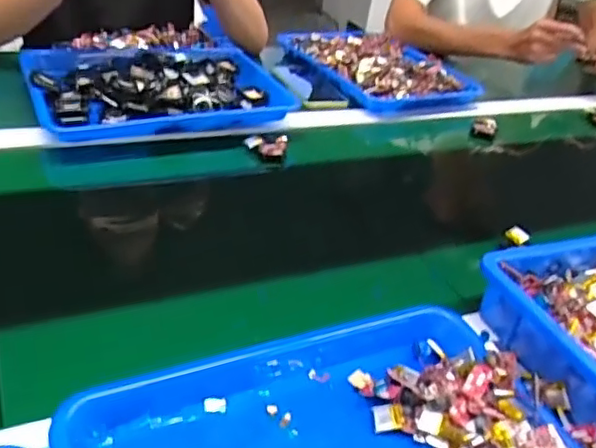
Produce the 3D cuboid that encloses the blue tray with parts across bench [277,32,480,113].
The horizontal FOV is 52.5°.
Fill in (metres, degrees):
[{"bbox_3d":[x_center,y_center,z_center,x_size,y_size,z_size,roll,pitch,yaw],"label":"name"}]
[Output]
[{"bbox_3d":[0.132,-0.268,1.024,0.214,0.048,0.300,-14,42,-32],"label":"blue tray with parts across bench"}]

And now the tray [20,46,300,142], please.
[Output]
[{"bbox_3d":[-0.191,-0.195,0.828,0.333,0.036,0.255,-9,39,-27],"label":"tray"}]

